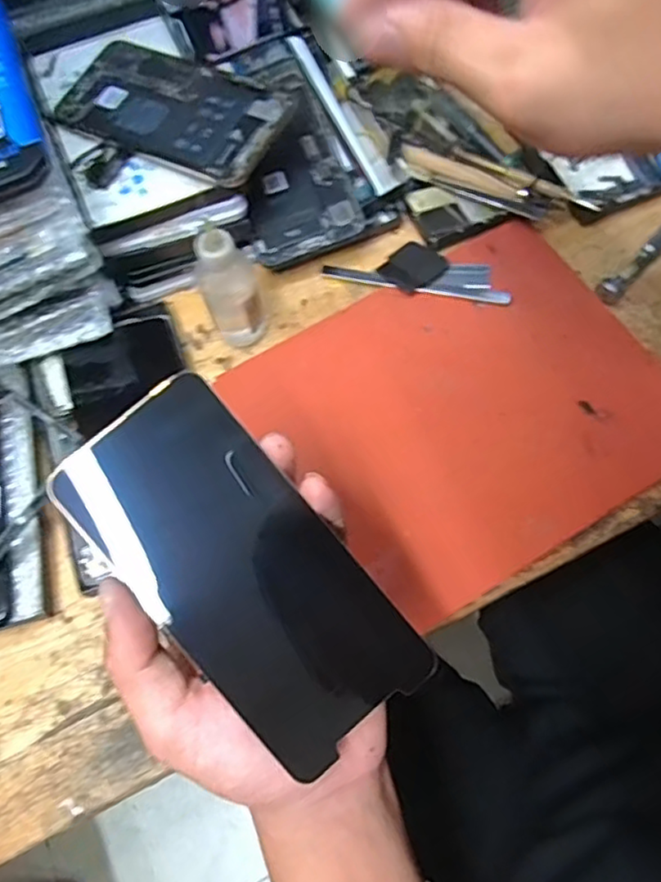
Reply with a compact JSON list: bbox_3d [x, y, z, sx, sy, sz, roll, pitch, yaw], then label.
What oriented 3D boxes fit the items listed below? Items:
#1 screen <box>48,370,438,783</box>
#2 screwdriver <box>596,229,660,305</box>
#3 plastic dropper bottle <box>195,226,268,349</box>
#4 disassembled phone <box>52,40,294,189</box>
[{"bbox_3d":[-0.033,0.050,0.243,0.070,0.008,0.147,-40,90,-11],"label":"screen"},{"bbox_3d":[0.225,-0.136,0.441,0.016,0.016,0.110,42,76,15],"label":"screwdriver"},{"bbox_3d":[-0.059,-0.089,0.380,0.033,0.089,0.029,-19,70,-6],"label":"plastic dropper bottle"},{"bbox_3d":[-0.104,-0.216,0.408,0.155,0.007,0.078,26,76,17],"label":"disassembled phone"}]

